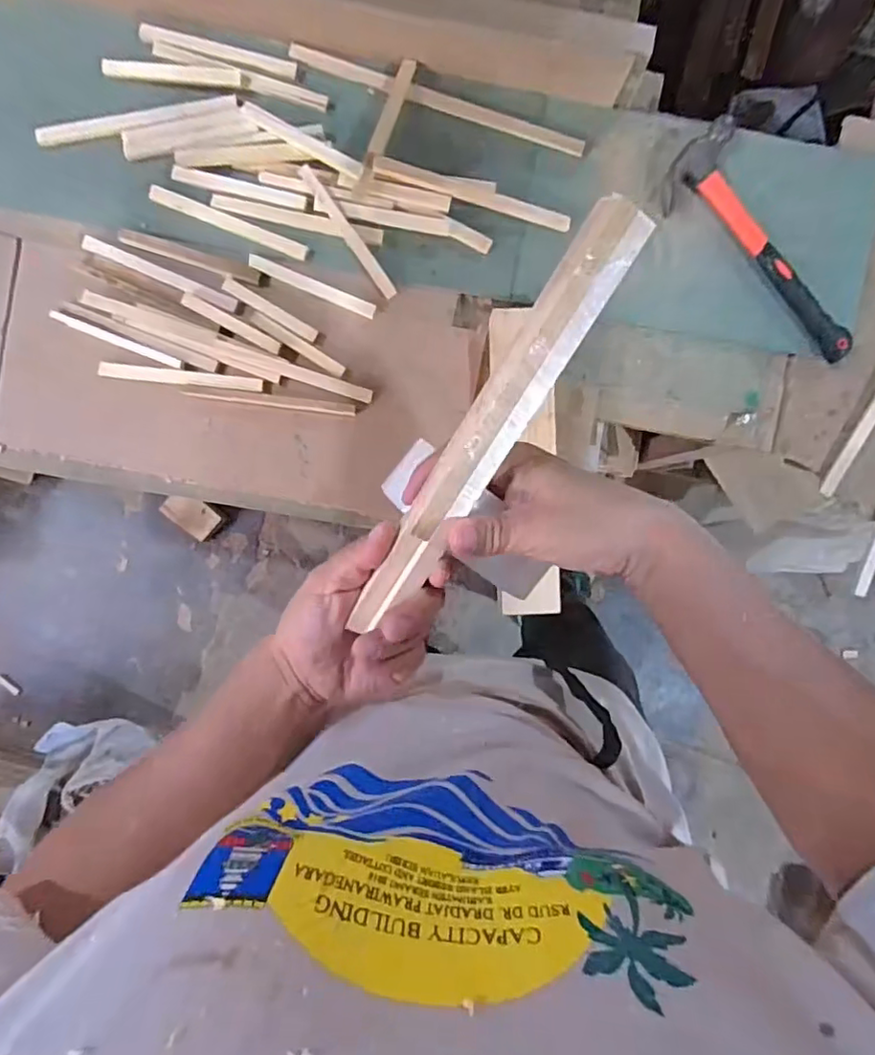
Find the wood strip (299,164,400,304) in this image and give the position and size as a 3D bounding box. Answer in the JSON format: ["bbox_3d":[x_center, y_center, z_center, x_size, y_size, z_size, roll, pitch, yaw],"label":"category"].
[{"bbox_3d":[-0.092,-0.303,0.598,0.012,0.006,0.151,-36,94,0],"label":"wood strip"}]

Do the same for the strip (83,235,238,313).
[{"bbox_3d":[-0.284,-0.260,0.597,0.165,0.004,0.014,22,92,-4],"label":"strip"}]

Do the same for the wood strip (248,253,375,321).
[{"bbox_3d":[-0.130,-0.251,0.607,0.138,0.004,0.015,22,92,-4],"label":"wood strip"}]

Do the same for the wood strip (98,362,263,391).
[{"bbox_3d":[-0.266,-0.156,0.603,0.167,0.004,0.015,5,93,-3],"label":"wood strip"}]

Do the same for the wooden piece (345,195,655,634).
[{"bbox_3d":[0.028,-0.052,0.325,0.031,0.013,0.266,32,103,-4],"label":"wooden piece"}]

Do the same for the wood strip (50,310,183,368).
[{"bbox_3d":[-0.327,-0.191,0.598,0.134,0.013,0.009,21,92,-4],"label":"wood strip"}]

